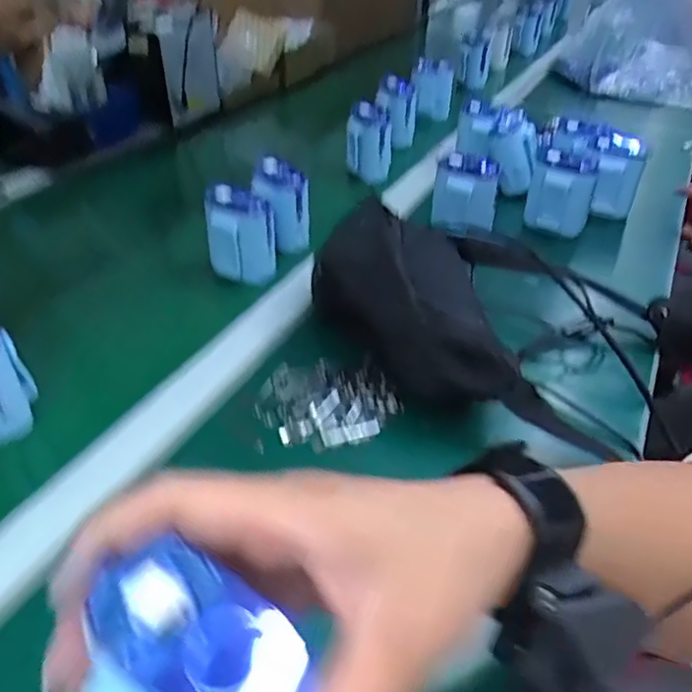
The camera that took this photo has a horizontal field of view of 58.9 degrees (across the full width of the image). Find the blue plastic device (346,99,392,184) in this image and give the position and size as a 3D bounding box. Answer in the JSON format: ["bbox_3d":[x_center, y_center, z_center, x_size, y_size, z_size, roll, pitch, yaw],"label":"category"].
[{"bbox_3d":[0.031,-0.267,0.808,0.061,0.089,0.047,3,38,1],"label":"blue plastic device"}]

